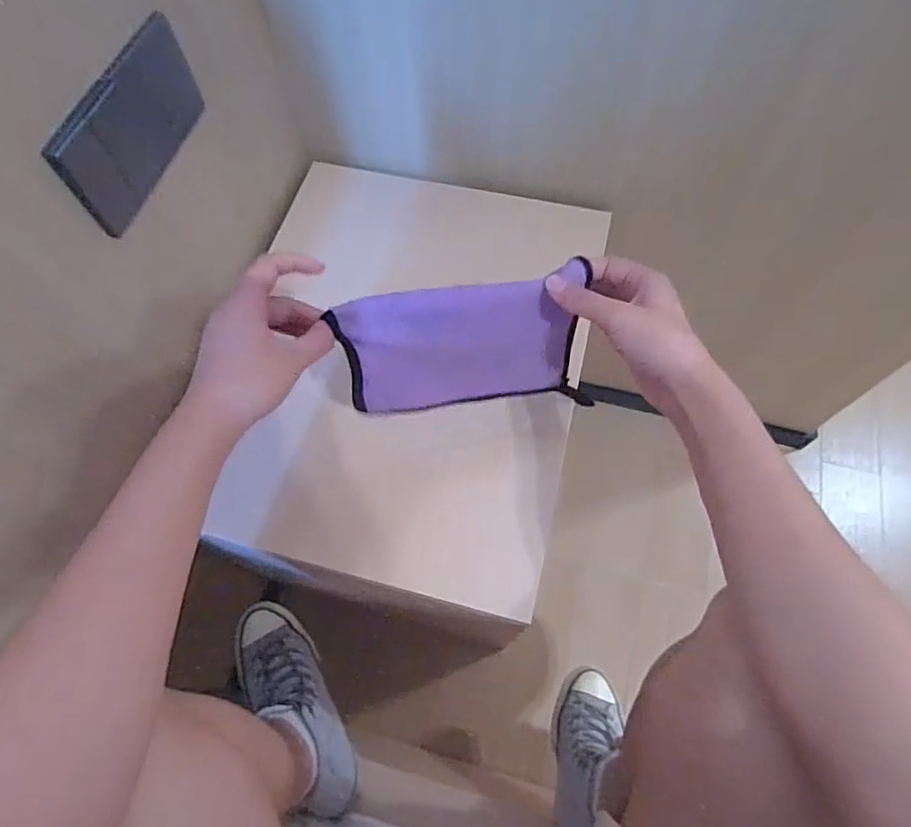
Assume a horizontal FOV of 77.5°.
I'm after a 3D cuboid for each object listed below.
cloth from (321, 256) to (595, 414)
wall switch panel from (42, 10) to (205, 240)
[{"bbox_3d":[0.010,-0.053,0.464,0.193,0.134,0.036,-10,62,-6],"label":"cloth"},{"bbox_3d":[-0.263,-0.234,0.469,0.009,0.100,0.167,14,62,7],"label":"wall switch panel"}]

